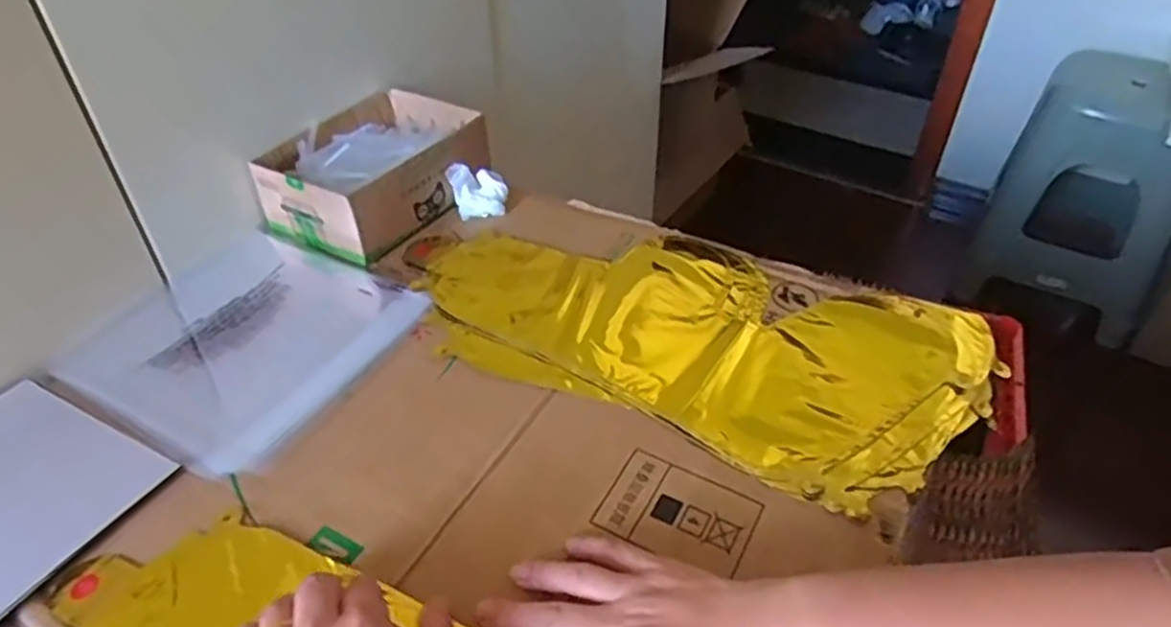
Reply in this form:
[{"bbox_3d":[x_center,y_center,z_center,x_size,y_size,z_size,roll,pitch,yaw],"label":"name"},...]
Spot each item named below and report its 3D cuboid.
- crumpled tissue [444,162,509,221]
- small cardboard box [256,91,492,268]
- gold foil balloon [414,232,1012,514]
[{"bbox_3d":[-0.101,-0.117,0.710,0.053,0.039,0.036,-8,41,-10],"label":"crumpled tissue"},{"bbox_3d":[-0.192,-0.135,0.712,0.140,0.067,0.197,25,46,26],"label":"small cardboard box"},{"bbox_3d":[0.079,0.008,0.586,0.426,0.013,0.214,18,43,20],"label":"gold foil balloon"}]

